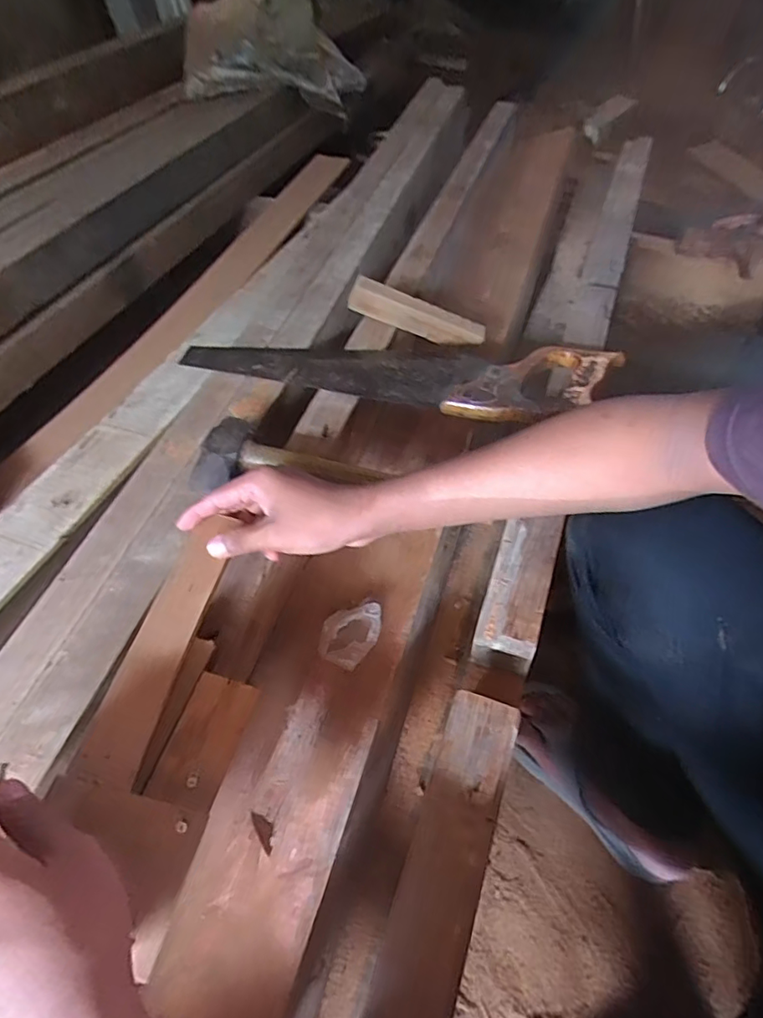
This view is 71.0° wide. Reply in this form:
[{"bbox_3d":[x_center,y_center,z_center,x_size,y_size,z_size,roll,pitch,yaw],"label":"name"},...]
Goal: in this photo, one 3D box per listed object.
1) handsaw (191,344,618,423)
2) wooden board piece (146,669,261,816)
[{"bbox_3d":[0.001,-0.159,0.628,0.510,0.030,0.105,7,51,10],"label":"handsaw"},{"bbox_3d":[-0.127,0.166,0.386,0.046,0.005,0.087,26,55,-9],"label":"wooden board piece"}]

